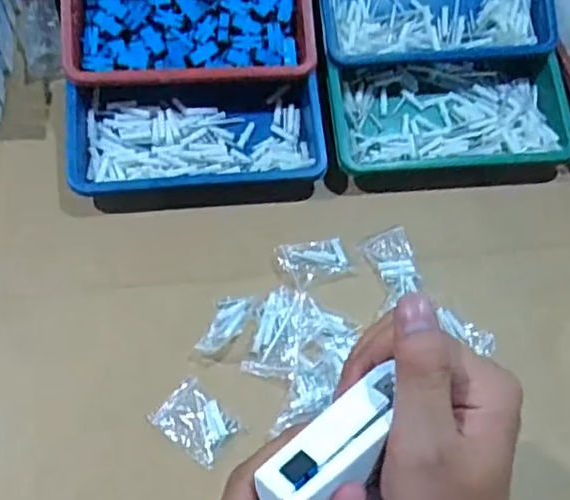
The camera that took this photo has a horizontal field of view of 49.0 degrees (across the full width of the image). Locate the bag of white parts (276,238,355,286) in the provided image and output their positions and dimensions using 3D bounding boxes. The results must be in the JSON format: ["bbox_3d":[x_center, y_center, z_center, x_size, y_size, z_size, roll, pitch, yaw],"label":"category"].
[{"bbox_3d":[0.026,0.007,0.562,0.063,0.010,0.039,-17,63,-13],"label":"bag of white parts"}]

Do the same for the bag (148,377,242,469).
[{"bbox_3d":[-0.069,0.133,0.488,0.058,0.004,0.045,34,64,15],"label":"bag"}]

